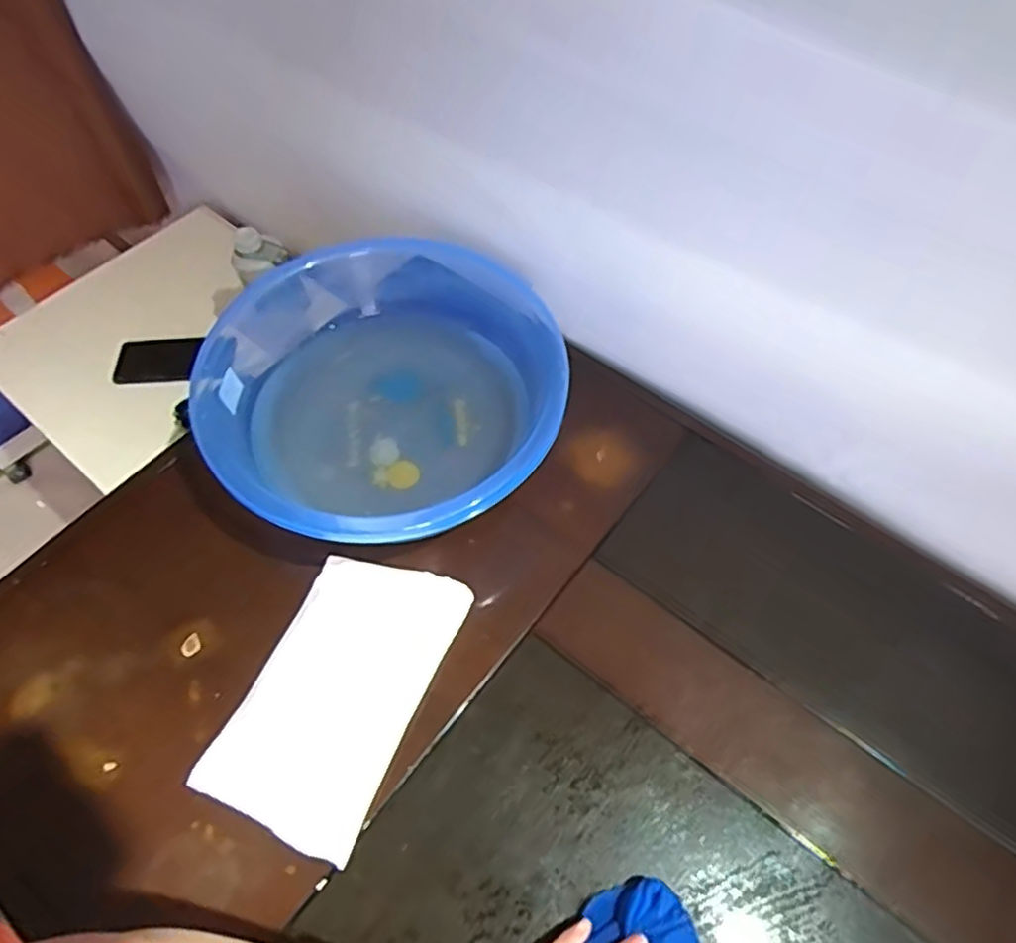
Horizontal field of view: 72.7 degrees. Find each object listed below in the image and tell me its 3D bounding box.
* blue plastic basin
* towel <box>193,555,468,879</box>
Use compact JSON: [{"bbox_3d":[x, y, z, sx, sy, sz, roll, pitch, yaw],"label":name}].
[{"bbox_3d":[-0.112,-0.064,0.642,0.303,0.120,0.277,1,58,-2],"label":"blue plastic basin"},{"bbox_3d":[-0.136,0.174,0.566,0.133,0.012,0.227,23,60,11],"label":"towel"}]

